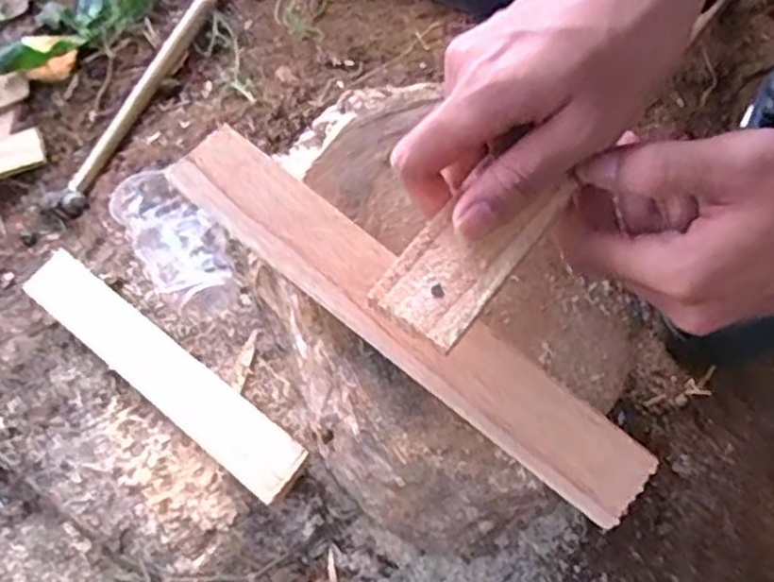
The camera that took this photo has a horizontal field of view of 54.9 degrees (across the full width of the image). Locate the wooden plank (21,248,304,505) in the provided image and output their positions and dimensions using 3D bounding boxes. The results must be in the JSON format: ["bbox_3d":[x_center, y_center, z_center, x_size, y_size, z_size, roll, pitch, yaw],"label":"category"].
[{"bbox_3d":[-0.148,0.049,0.481,0.239,0.011,0.039,34,80,22],"label":"wooden plank"}]

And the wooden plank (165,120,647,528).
[{"bbox_3d":[0.008,0.011,0.328,0.242,0.009,0.039,38,81,7],"label":"wooden plank"}]

